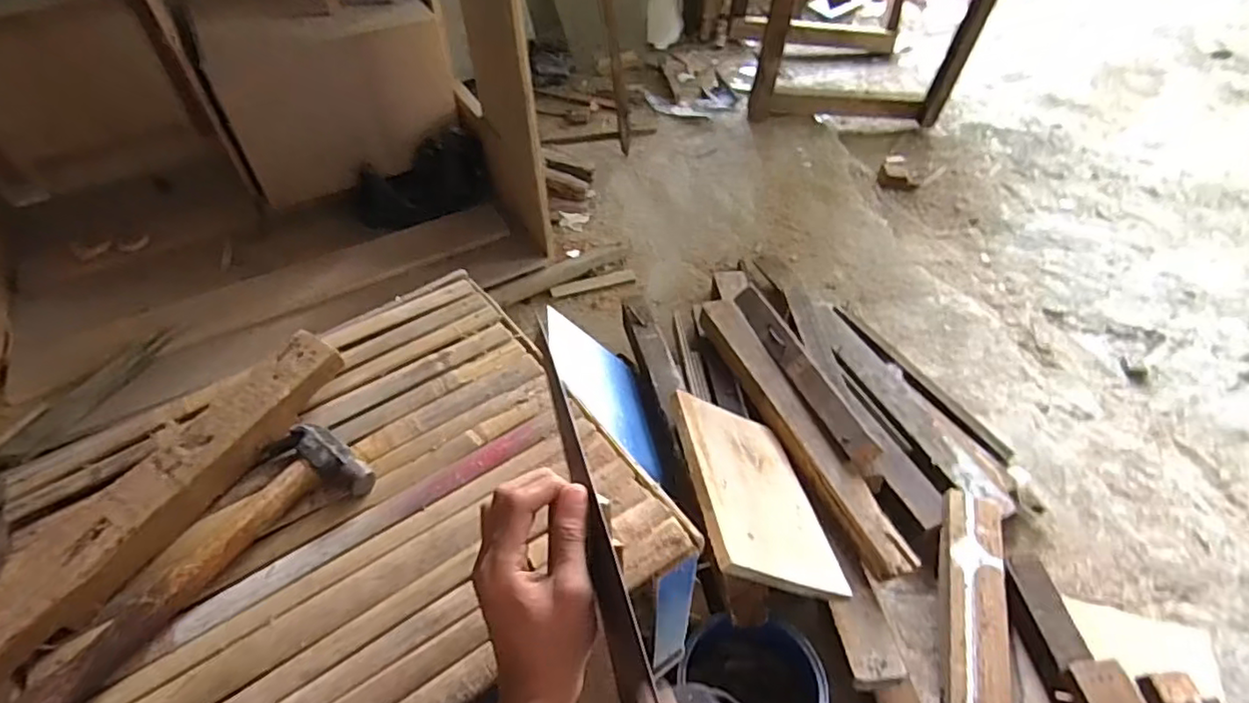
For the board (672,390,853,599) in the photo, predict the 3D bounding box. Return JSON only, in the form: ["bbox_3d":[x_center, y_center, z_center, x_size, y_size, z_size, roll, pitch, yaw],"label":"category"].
[{"bbox_3d":[0.155,0.165,0.756,0.179,0.014,0.263,21,32,-26],"label":"board"}]

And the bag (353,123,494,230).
[{"bbox_3d":[-0.393,-0.322,1.232,0.266,0.138,0.098,-31,55,-23],"label":"bag"}]

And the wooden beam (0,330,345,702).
[{"bbox_3d":[-0.345,0.102,0.479,0.056,0.044,0.301,22,53,19],"label":"wooden beam"}]

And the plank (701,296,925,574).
[{"bbox_3d":[0.236,0.089,0.894,0.065,0.046,0.498,-17,51,-13],"label":"plank"}]

